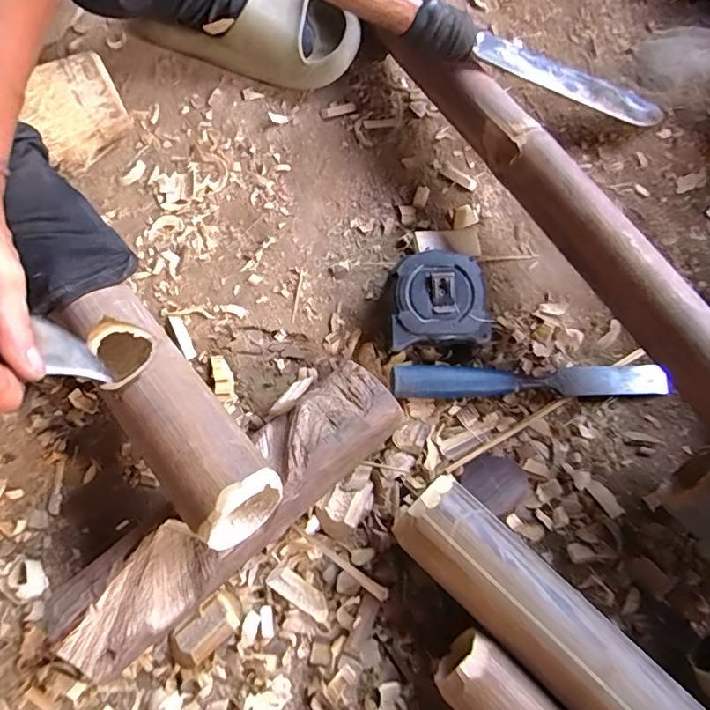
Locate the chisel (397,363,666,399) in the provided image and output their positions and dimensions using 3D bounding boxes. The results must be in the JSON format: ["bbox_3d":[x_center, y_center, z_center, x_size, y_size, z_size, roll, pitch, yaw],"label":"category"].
[{"bbox_3d":[0.146,0.021,0.425,0.229,0.023,0.025,-2,72,-1],"label":"chisel"}]

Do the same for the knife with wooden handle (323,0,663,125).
[{"bbox_3d":[0.130,-0.258,0.444,0.339,0.034,0.037,9,70,-20],"label":"knife with wooden handle"}]

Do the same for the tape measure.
[{"bbox_3d":[0.068,-0.044,0.433,0.078,0.040,0.074,-5,72,-2],"label":"tape measure"}]

